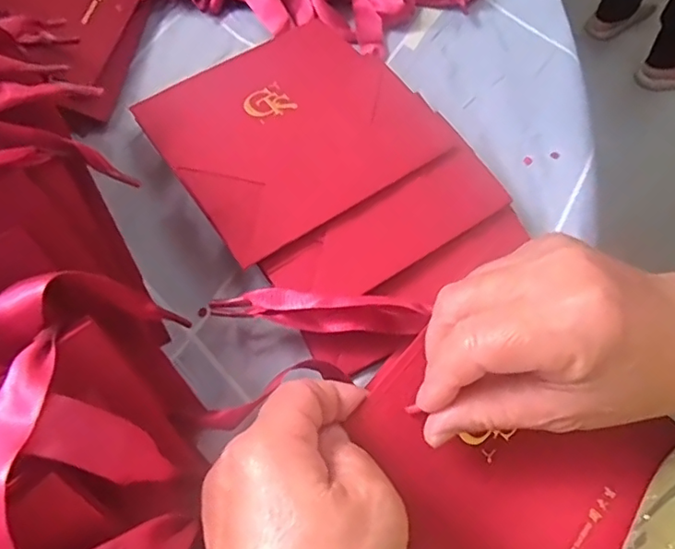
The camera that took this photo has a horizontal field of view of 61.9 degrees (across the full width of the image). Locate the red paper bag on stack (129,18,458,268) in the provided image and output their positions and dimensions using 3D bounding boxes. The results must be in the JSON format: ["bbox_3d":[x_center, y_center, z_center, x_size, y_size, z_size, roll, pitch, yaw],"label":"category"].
[{"bbox_3d":[-0.028,-0.090,0.328,0.142,0.011,0.139,-30,62,-15],"label":"red paper bag on stack"}]

